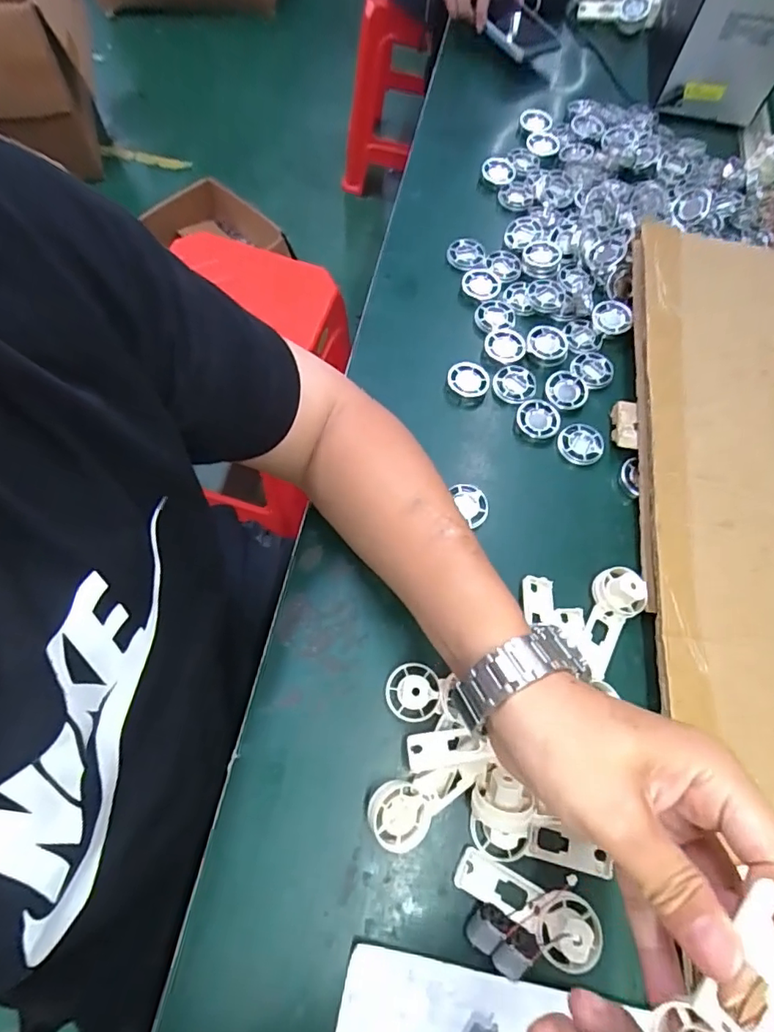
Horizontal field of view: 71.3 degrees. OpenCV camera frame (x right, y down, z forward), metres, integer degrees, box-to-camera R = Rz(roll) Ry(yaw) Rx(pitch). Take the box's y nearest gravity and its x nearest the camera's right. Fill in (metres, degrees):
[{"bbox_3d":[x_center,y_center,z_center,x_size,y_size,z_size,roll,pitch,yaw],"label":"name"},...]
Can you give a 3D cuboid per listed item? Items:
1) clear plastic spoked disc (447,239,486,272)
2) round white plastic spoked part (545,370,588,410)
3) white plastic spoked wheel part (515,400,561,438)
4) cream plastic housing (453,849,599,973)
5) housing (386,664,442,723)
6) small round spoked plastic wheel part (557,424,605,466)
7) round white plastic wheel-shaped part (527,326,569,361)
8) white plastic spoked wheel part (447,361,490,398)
[{"bbox_3d":[0.084,-0.274,0.566,0.040,0.007,0.038,1,67,-1],"label":"clear plastic spoked disc"},{"bbox_3d":[0.167,-0.118,0.503,0.037,0.004,0.042,40,71,14],"label":"round white plastic spoked part"},{"bbox_3d":[0.138,-0.088,0.493,0.037,0.012,0.037,1,67,-1],"label":"white plastic spoked wheel part"},{"bbox_3d":[0.089,0.245,0.343,0.092,0.015,0.037,30,69,11],"label":"cream plastic housing"},{"bbox_3d":[0.019,0.126,0.385,0.039,0.017,0.039,7,67,1],"label":"housing"},{"bbox_3d":[0.175,-0.065,0.487,0.039,0.012,0.038,1,67,-1],"label":"small round spoked plastic wheel part"},{"bbox_3d":[0.155,-0.168,0.519,0.038,0.008,0.036,1,67,-1],"label":"round white plastic wheel-shaped part"},{"bbox_3d":[0.076,-0.127,0.505,0.039,0.010,0.036,8,67,2],"label":"white plastic spoked wheel part"}]

